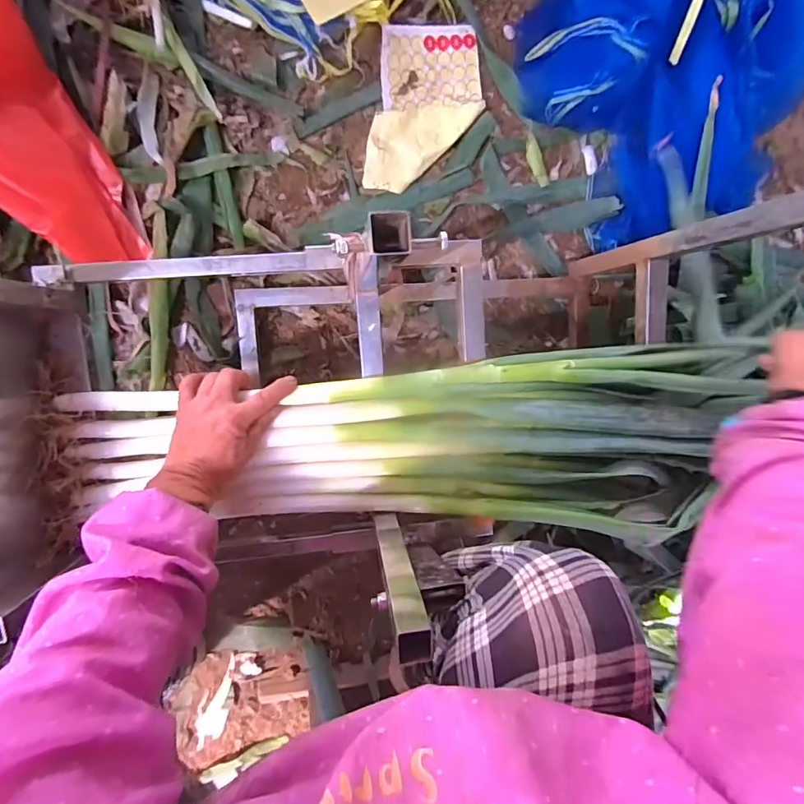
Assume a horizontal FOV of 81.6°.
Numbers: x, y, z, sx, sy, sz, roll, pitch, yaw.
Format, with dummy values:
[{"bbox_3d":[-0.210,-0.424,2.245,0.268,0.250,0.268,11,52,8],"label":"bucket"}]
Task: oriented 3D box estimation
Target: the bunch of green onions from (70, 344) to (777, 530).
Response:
[{"bbox_3d":[0.005,0.051,0.517,0.726,0.067,0.189,-3,91,0],"label":"bunch of green onions"}]

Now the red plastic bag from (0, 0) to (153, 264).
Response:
[{"bbox_3d":[-0.472,-0.339,0.552,0.158,0.111,0.369,-24,119,-8],"label":"red plastic bag"}]

